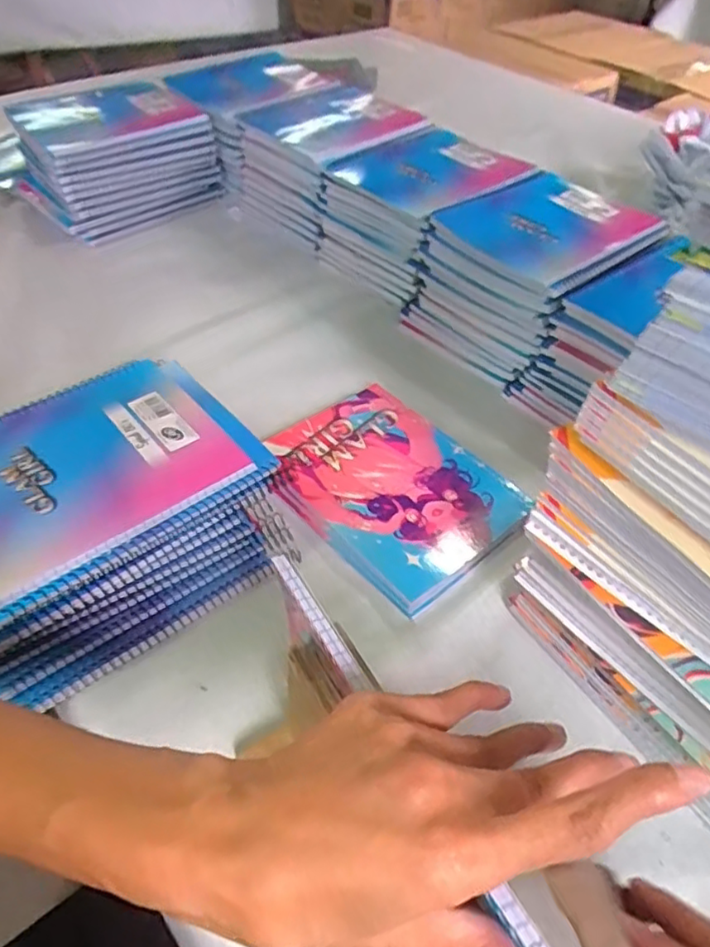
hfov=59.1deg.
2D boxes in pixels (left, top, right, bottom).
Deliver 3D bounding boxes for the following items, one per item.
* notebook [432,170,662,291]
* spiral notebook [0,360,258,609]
[{"bbox_3d":[0.202,-0.255,0.639,0.190,0.022,0.162,-31,56,-26],"label":"notebook"},{"bbox_3d":[-0.188,-0.003,0.412,0.194,0.012,0.145,-30,57,-27],"label":"spiral notebook"}]

